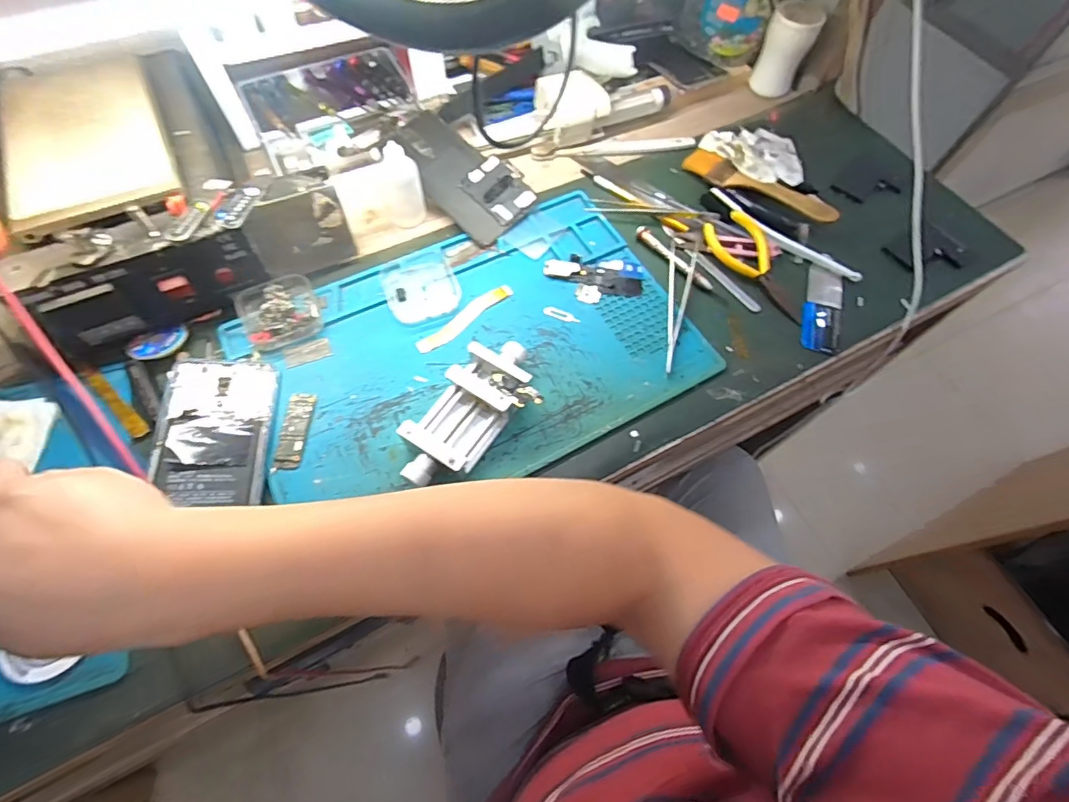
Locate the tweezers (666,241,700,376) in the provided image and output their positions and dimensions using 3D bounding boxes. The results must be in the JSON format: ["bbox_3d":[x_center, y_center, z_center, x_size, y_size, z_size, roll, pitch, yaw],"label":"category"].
[{"bbox_3d":[0.129,-0.093,0.465,0.027,0.011,0.153,17,65,5],"label":"tweezers"}]

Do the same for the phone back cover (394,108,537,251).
[{"bbox_3d":[-0.076,-0.236,0.512,0.082,0.009,0.158,-43,81,-8],"label":"phone back cover"}]

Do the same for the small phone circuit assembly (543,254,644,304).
[{"bbox_3d":[0.058,-0.117,0.476,0.093,0.009,0.048,0,64,-3],"label":"small phone circuit assembly"}]

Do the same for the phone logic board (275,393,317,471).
[{"bbox_3d":[-0.191,0.023,0.398,0.019,0.004,0.064,3,64,-2],"label":"phone logic board"}]

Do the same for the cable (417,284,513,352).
[{"bbox_3d":[-0.063,-0.077,0.457,0.019,0.005,0.105,41,69,16],"label":"cable"}]

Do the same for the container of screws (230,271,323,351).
[{"bbox_3d":[-0.224,-0.081,0.439,0.063,0.019,0.064,-22,67,-13],"label":"container of screws"}]

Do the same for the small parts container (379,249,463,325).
[{"bbox_3d":[-0.106,-0.110,0.460,0.065,0.017,0.078,-17,66,-11],"label":"small parts container"}]

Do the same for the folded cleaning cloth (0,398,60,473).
[{"bbox_3d":[-0.405,0.031,0.380,0.058,0.014,0.069,-10,65,-8],"label":"folded cleaning cloth"}]

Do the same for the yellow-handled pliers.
[{"bbox_3d":[0.215,-0.131,0.483,0.048,0.018,0.129,-21,67,-13],"label":"yellow-handled pliers"}]

